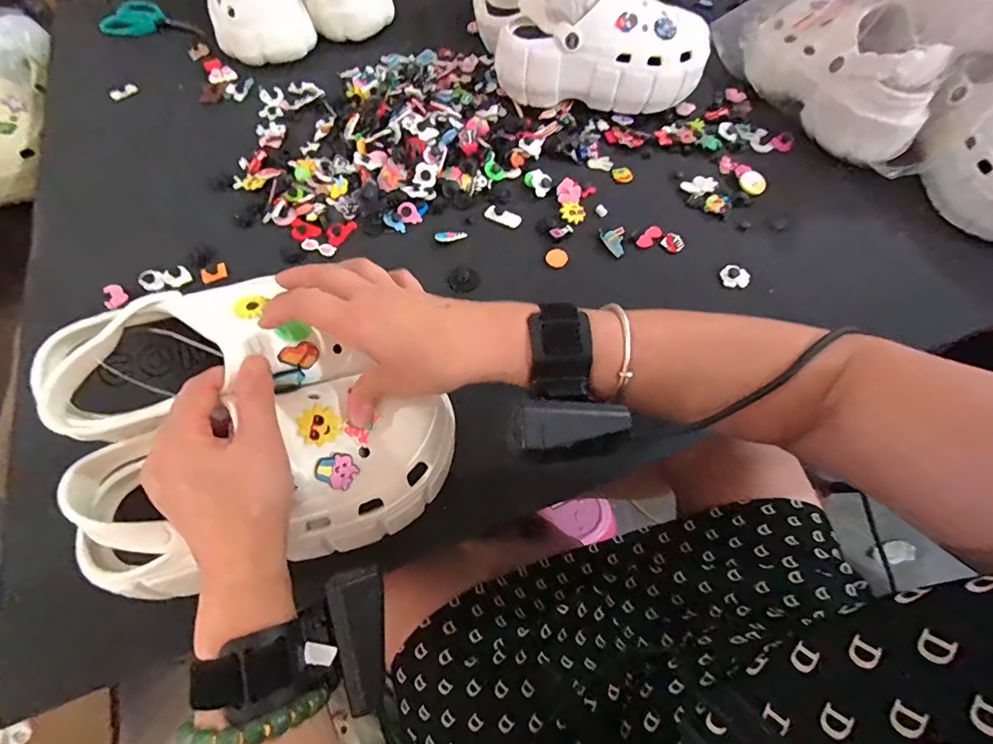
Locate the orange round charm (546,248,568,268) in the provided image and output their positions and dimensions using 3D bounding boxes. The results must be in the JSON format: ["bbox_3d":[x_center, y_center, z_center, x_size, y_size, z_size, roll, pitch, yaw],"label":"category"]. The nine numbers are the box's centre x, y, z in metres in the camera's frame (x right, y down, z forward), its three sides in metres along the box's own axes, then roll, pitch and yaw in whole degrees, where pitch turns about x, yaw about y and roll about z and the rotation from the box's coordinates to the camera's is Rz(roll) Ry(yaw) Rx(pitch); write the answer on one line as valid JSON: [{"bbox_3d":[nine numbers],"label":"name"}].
[{"bbox_3d":[0.064,-0.120,0.496,0.023,0.004,0.021,-1,77,6],"label":"orange round charm"}]

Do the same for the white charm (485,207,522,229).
[{"bbox_3d":[0.008,-0.173,0.525,0.041,0.005,0.019,19,63,10],"label":"white charm"}]

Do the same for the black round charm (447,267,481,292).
[{"bbox_3d":[-0.034,-0.097,0.488,0.033,0.004,0.030,0,62,0],"label":"black round charm"}]

